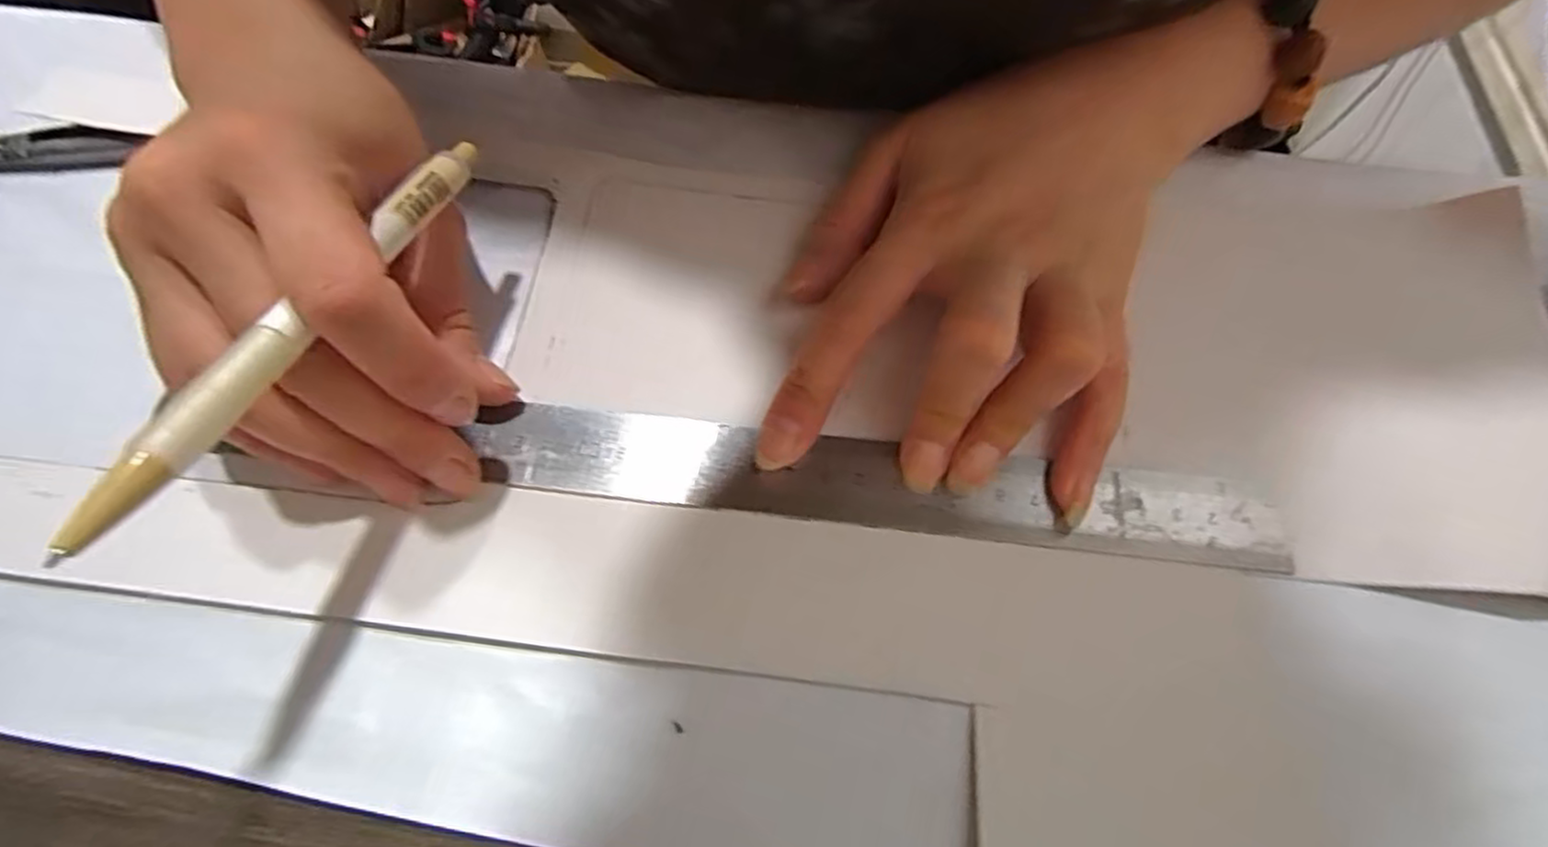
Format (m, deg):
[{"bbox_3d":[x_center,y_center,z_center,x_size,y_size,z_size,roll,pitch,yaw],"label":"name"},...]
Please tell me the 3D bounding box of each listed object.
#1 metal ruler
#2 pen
[{"bbox_3d":[0.027,0.017,0.208,0.223,0.004,0.029,5,65,2],"label":"metal ruler"},{"bbox_3d":[-0.106,-0.029,0.167,0.008,0.007,0.138,14,51,6],"label":"pen"}]

